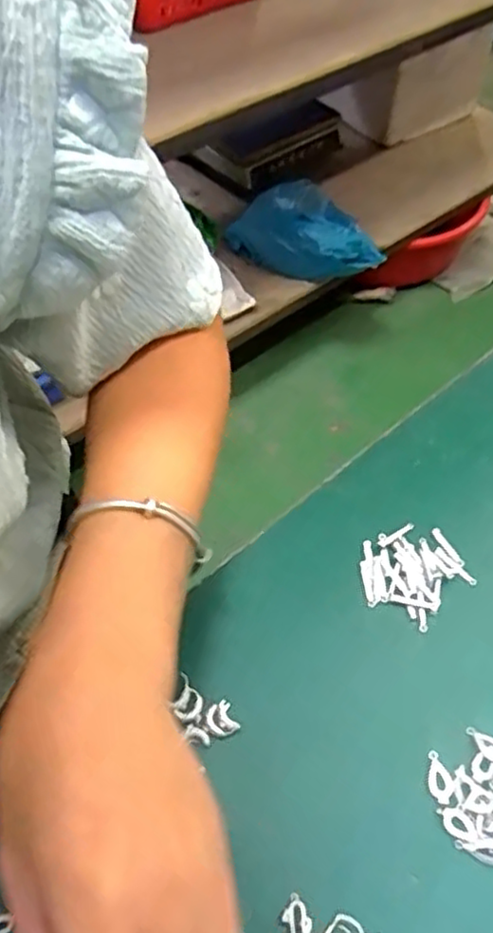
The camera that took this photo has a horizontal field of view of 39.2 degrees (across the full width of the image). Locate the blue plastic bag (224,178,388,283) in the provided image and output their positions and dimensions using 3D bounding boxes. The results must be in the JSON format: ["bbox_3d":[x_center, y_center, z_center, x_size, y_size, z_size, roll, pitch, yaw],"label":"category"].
[{"bbox_3d":[0.113,-0.428,1.277,0.286,0.124,0.147,25,57,18],"label":"blue plastic bag"}]

